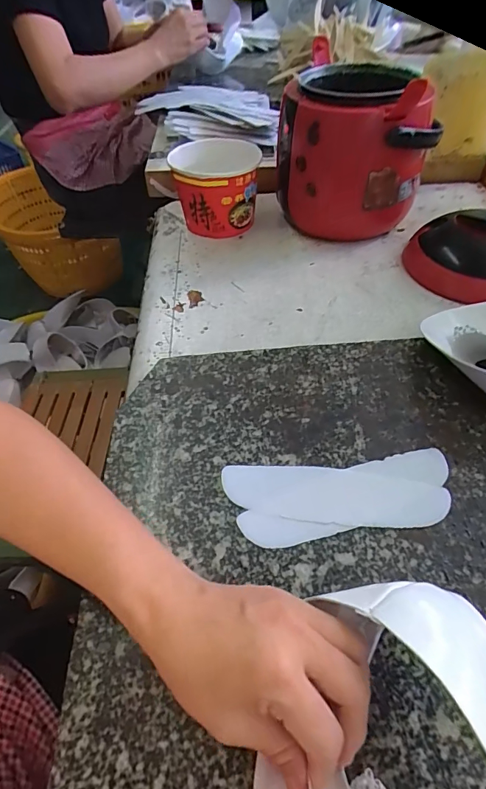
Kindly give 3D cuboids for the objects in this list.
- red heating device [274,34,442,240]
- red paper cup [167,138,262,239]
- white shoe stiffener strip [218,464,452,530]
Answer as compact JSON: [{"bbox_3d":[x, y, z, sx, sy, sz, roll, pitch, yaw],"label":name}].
[{"bbox_3d":[0.136,-0.311,0.555,0.175,0.168,0.191,-1,49,2],"label":"red heating device"},{"bbox_3d":[-0.038,-0.283,0.588,0.111,0.100,0.121,-12,50,-7],"label":"red paper cup"},{"bbox_3d":[0.064,0.073,0.306,0.158,0.004,0.042,4,48,8],"label":"white shoe stiffener strip"}]

